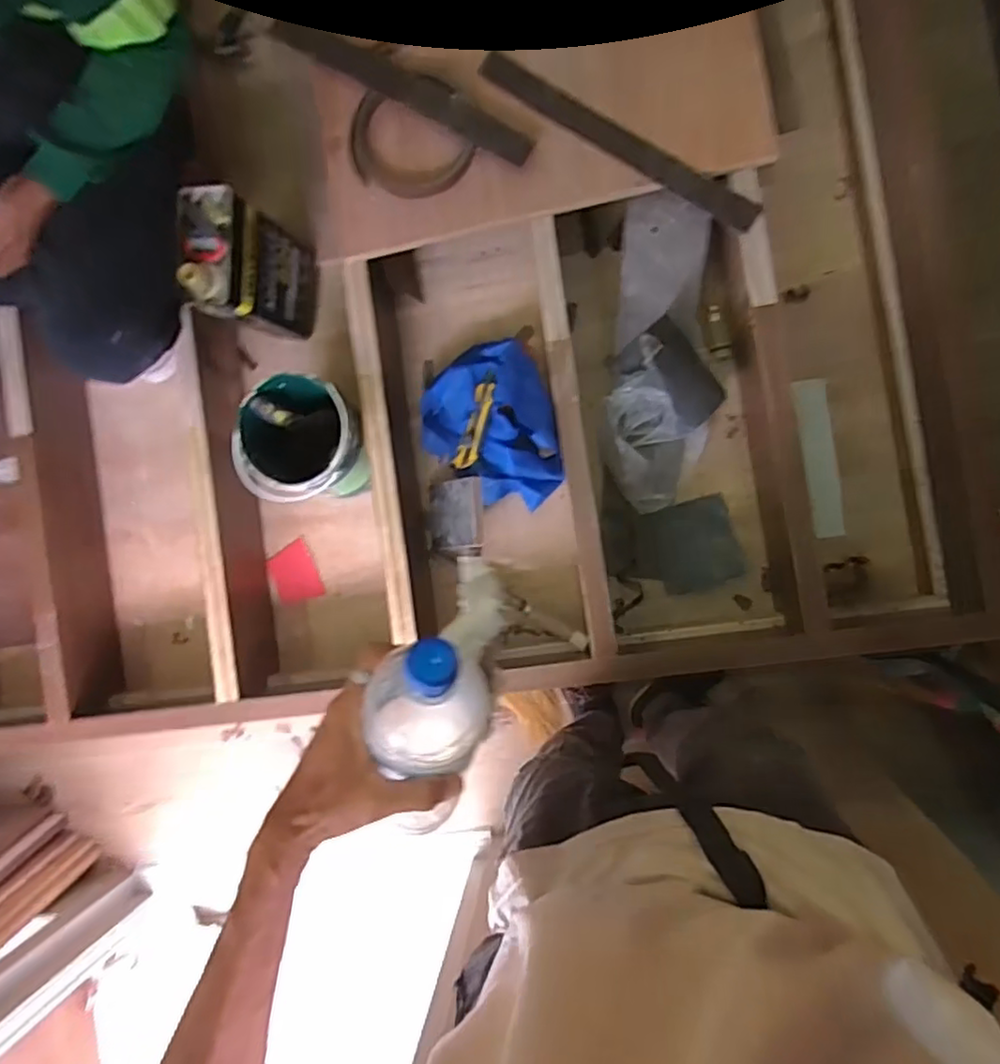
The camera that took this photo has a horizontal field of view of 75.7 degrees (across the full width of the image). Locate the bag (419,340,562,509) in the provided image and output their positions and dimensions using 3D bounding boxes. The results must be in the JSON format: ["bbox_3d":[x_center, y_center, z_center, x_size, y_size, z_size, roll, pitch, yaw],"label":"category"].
[{"bbox_3d":[0.005,-0.177,1.075,0.264,0.094,0.224,42,94,5],"label":"bag"}]

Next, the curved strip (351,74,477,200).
[{"bbox_3d":[-0.139,-0.590,0.963,0.174,0.025,0.175,-18,87,6],"label":"curved strip"}]

